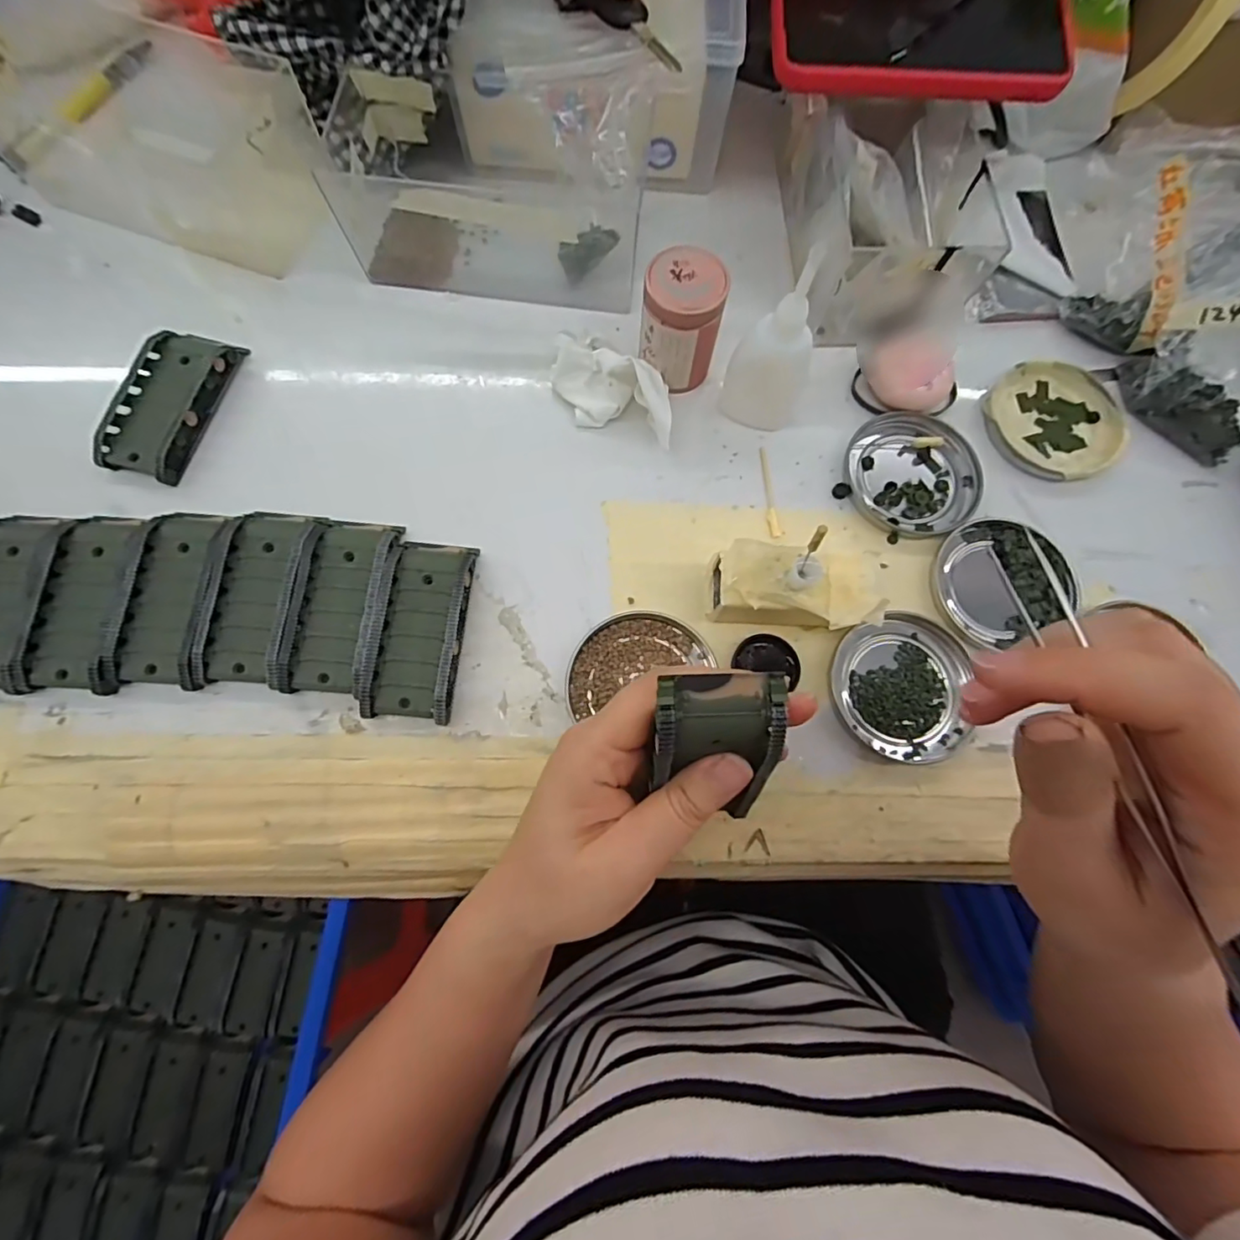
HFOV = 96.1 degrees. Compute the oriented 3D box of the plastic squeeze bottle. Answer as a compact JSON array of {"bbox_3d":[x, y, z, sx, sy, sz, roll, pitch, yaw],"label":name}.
[{"bbox_3d":[0.087,-0.145,0.299,0.046,0.099,0.042,27,76,5],"label":"plastic squeeze bottle"}]

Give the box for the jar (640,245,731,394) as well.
[{"bbox_3d":[0.035,-0.169,0.322,0.043,0.065,0.043,0,75,-2],"label":"jar"}]

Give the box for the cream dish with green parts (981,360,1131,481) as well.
[{"bbox_3d":[0.270,-0.125,0.344,0.078,0.009,0.080,0,75,-2],"label":"cream dish with green parts"}]

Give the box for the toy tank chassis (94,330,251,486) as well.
[{"bbox_3d":[-0.265,-0.128,0.328,0.044,0.019,0.094,16,75,2],"label":"toy tank chassis"}]

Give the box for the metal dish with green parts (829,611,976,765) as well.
[{"bbox_3d":[0.152,0.036,0.300,0.071,0.007,0.077,0,75,-2],"label":"metal dish with green parts"}]

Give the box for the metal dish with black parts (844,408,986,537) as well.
[{"bbox_3d":[0.175,-0.088,0.333,0.075,0.008,0.079,0,75,-2],"label":"metal dish with black parts"}]

